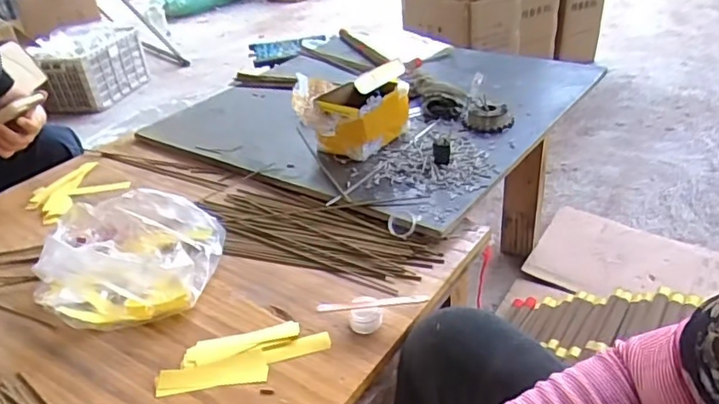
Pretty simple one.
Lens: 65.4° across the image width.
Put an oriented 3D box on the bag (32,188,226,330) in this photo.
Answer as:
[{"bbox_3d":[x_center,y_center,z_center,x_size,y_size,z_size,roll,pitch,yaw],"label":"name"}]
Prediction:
[{"bbox_3d":[-0.299,0.058,0.706,0.209,0.101,0.177,-2,32,5],"label":"bag"}]

